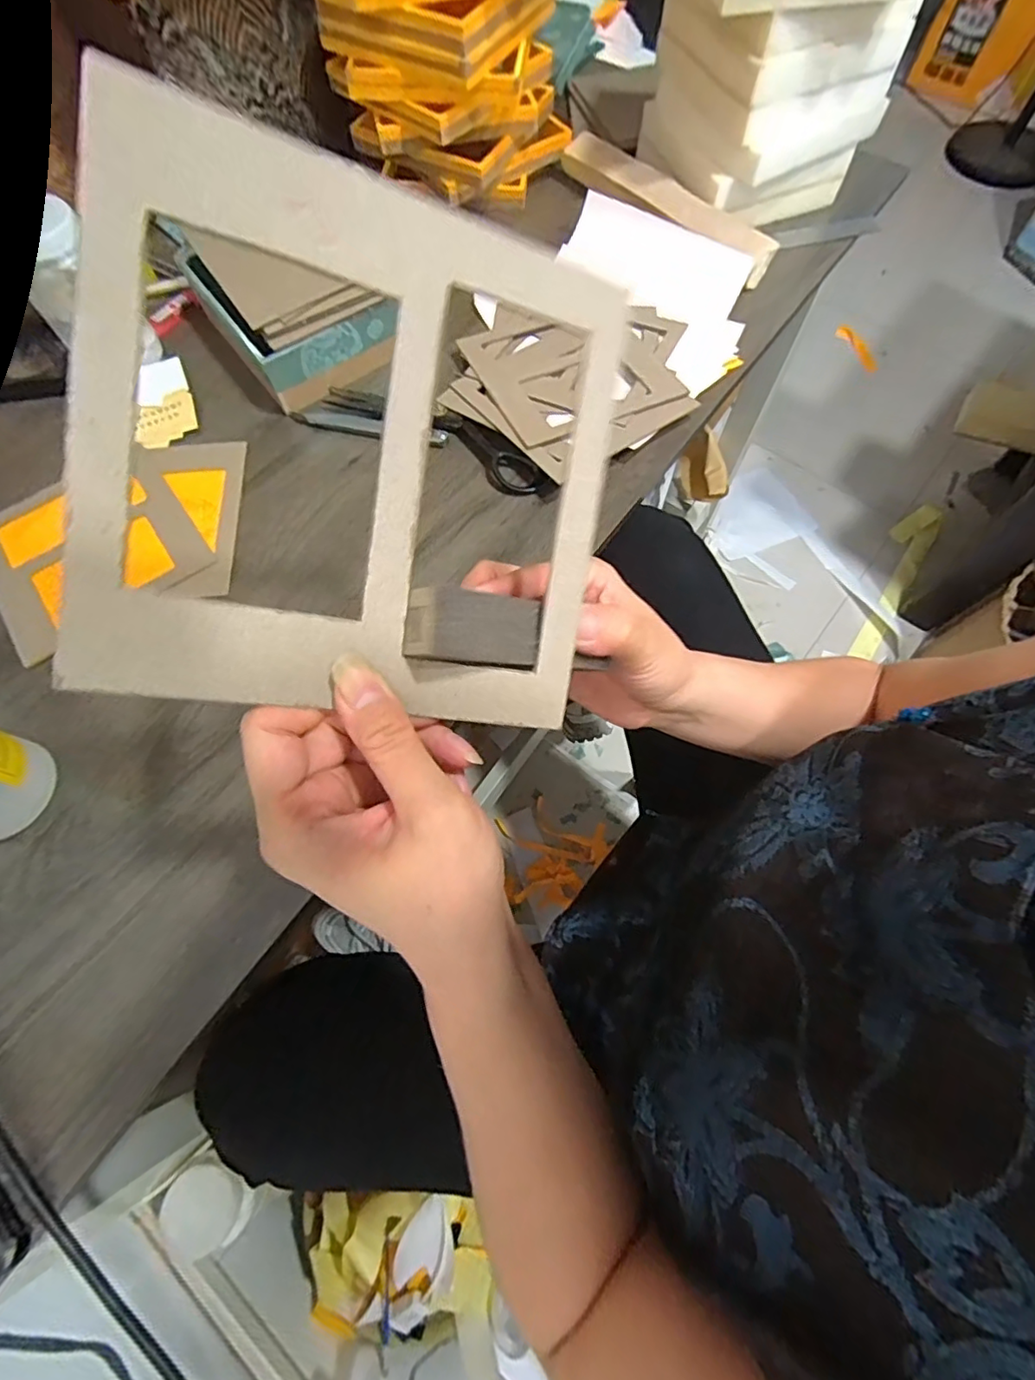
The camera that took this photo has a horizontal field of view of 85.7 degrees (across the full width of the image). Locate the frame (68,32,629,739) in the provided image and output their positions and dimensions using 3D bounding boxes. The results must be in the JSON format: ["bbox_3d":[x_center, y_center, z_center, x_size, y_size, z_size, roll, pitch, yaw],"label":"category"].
[{"bbox_3d":[-0.047,-0.076,0.189,0.166,0.005,0.169,6,98,-22],"label":"frame"}]

